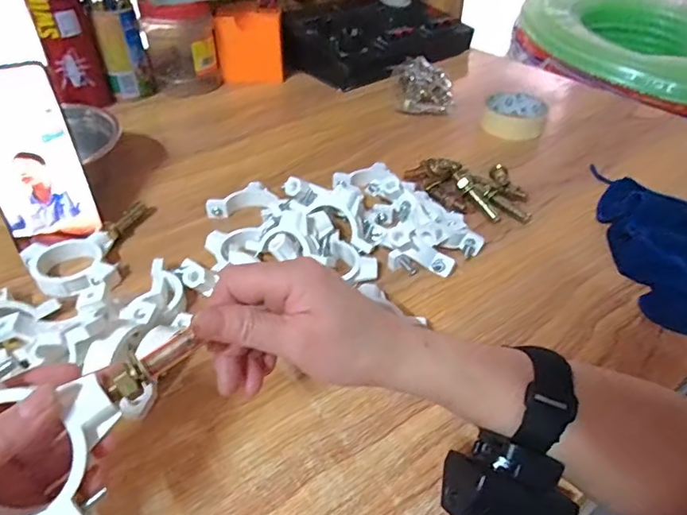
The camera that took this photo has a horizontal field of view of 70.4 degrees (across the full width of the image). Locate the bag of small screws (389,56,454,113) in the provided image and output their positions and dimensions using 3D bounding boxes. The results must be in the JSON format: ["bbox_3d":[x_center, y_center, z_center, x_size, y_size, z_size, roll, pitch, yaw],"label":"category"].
[{"bbox_3d":[0.119,-0.254,0.722,0.091,0.040,0.126,0,41,-1],"label":"bag of small screws"}]

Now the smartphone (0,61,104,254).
[{"bbox_3d":[-0.275,-0.087,0.428,0.075,0.150,0.005,-19,22,-22],"label":"smartphone"}]

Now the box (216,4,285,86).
[{"bbox_3d":[-0.146,-0.339,0.777,0.100,0.103,0.085,-3,41,-4],"label":"box"}]

